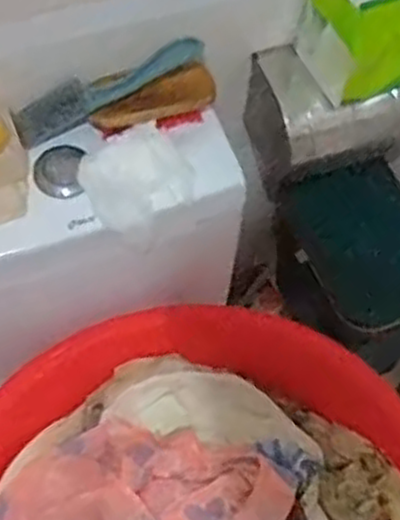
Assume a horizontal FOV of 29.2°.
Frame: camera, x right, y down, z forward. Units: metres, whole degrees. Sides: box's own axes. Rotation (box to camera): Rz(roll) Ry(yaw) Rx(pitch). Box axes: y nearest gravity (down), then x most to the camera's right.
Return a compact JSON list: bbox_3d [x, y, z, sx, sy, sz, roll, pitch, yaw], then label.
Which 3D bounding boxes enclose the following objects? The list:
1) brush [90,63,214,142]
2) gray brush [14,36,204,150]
[{"bbox_3d":[-0.045,-0.155,0.775,0.121,0.039,0.046,-28,107,-3],"label":"brush"},{"bbox_3d":[-0.089,-0.170,0.747,0.188,0.048,0.033,-25,67,-15],"label":"gray brush"}]

